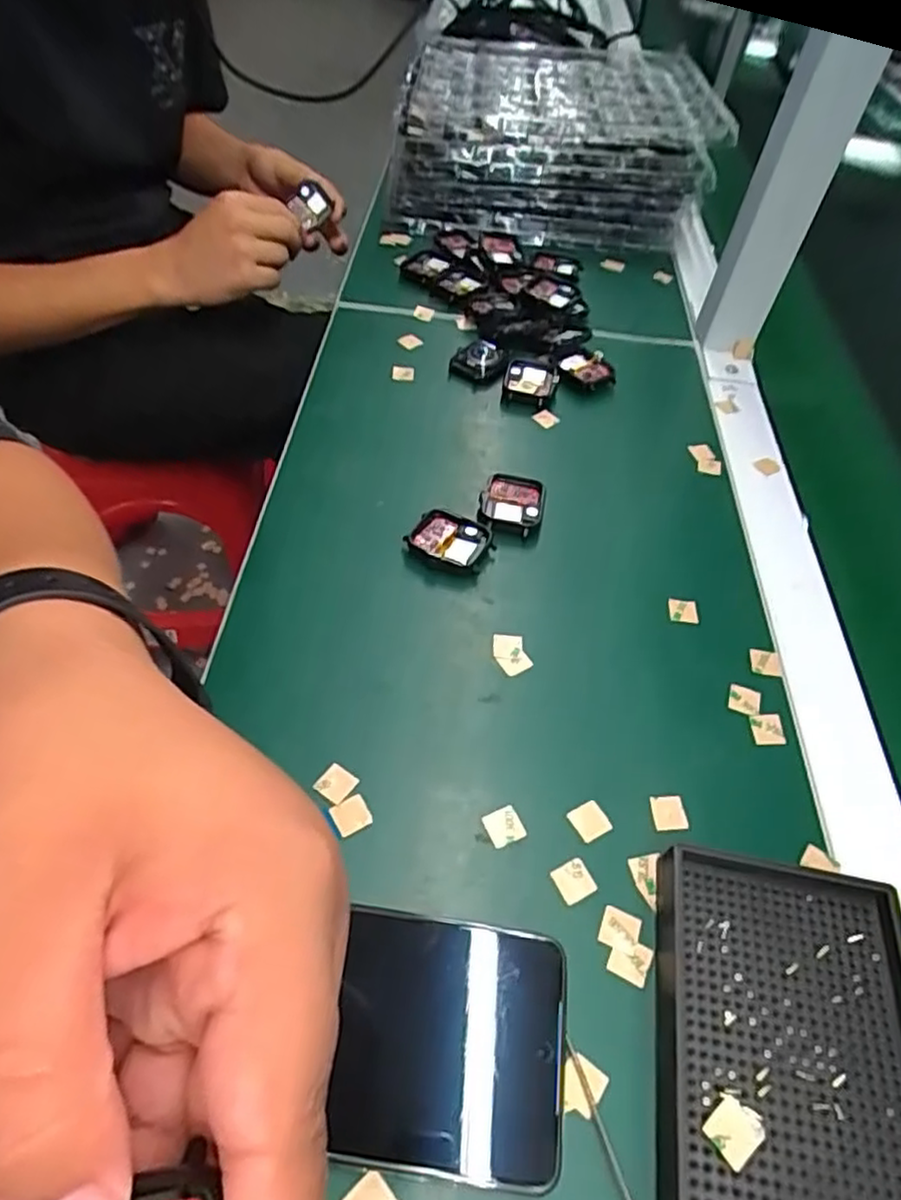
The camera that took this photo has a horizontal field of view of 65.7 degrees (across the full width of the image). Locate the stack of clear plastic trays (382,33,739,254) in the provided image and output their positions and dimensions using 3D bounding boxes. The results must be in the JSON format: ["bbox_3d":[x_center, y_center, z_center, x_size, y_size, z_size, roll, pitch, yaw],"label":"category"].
[{"bbox_3d":[0.097,-0.446,0.687,0.298,0.113,0.212,6,51,-1],"label":"stack of clear plastic trays"}]

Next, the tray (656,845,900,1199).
[{"bbox_3d":[0.124,0.168,0.253,0.094,0.021,0.134,11,51,3],"label":"tray"}]

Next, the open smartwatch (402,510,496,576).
[{"bbox_3d":[-0.001,-0.034,0.406,0.047,0.010,0.040,32,55,19],"label":"open smartwatch"}]

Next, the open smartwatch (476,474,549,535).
[{"bbox_3d":[0.038,-0.057,0.431,0.039,0.012,0.046,10,51,2],"label":"open smartwatch"}]

